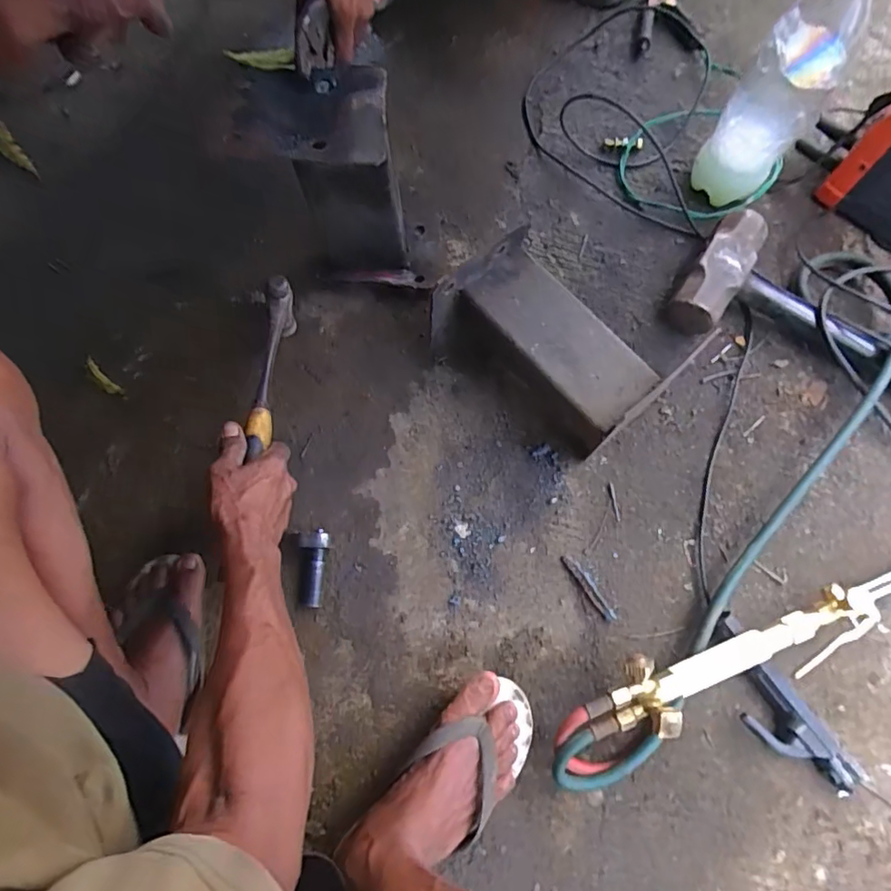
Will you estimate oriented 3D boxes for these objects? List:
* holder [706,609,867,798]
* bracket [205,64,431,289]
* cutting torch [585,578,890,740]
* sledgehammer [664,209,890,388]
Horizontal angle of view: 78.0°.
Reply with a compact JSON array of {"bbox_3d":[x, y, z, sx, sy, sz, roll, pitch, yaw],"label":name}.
[{"bbox_3d":[0.335,0.270,0.560,0.060,0.031,0.195,-36,74,-8],"label":"holder"},{"bbox_3d":[-0.117,-0.280,0.620,0.156,0.257,0.102,4,73,4],"label":"bracket"},{"bbox_3d":[0.350,0.185,0.559,0.488,0.082,0.104,-26,74,-7],"label":"cutting torch"},{"bbox_3d":[0.502,-0.136,0.666,0.437,0.067,0.160,25,75,8],"label":"sledgehammer"}]

